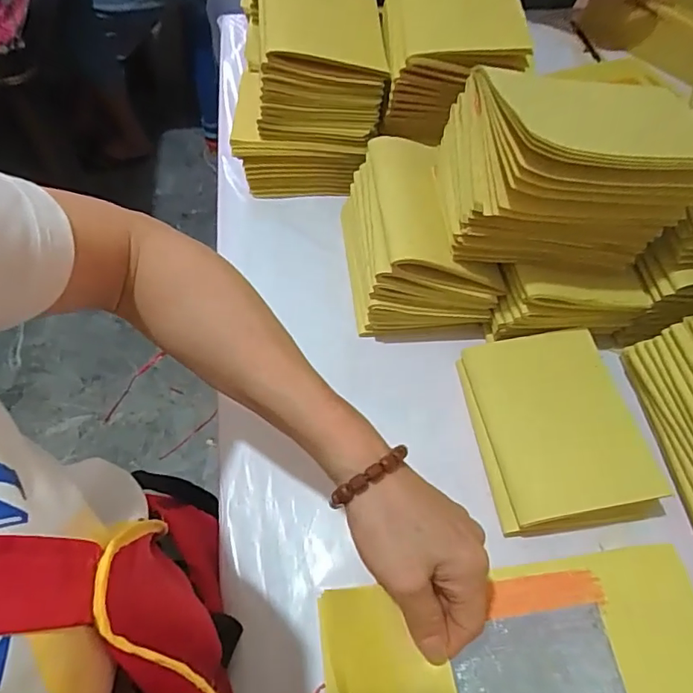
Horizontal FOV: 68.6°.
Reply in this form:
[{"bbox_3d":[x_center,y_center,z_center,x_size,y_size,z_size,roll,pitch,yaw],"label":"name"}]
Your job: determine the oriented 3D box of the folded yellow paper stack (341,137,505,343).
[{"bbox_3d":[0.066,-0.105,0.494,0.121,0.102,0.174,-5,60,-5],"label":"folded yellow paper stack"}]

